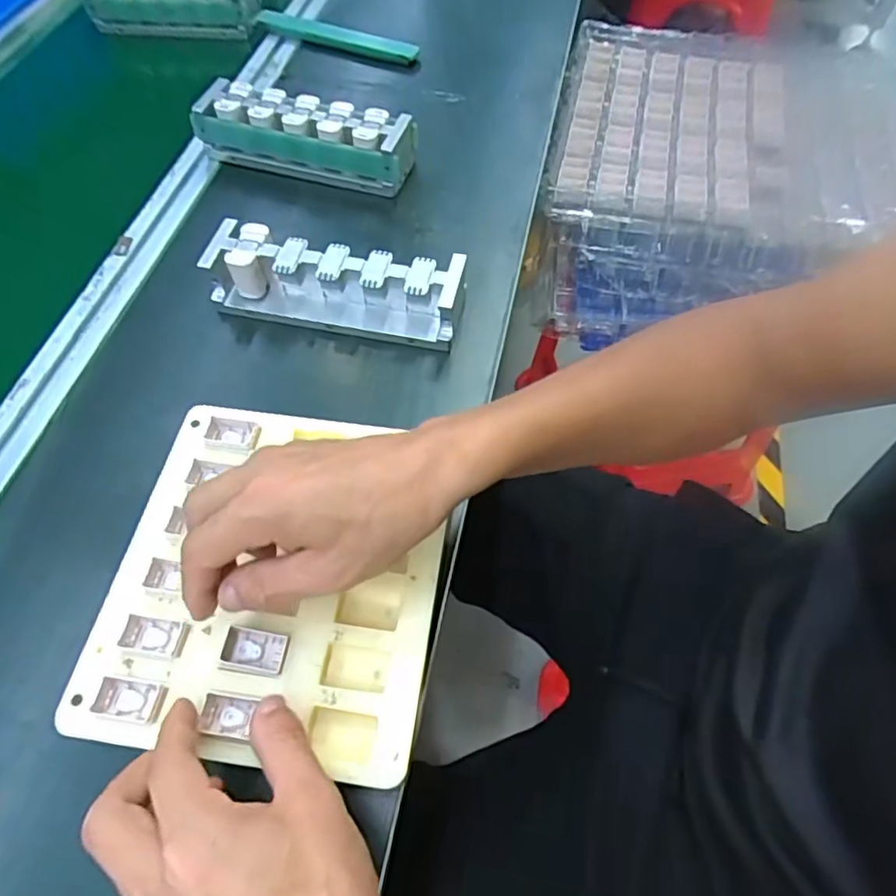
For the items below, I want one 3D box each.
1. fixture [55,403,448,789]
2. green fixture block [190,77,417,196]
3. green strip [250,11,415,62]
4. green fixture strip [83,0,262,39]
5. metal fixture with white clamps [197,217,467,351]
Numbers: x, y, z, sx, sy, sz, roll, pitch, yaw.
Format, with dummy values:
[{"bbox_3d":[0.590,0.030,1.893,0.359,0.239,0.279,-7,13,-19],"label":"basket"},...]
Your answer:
[{"bbox_3d":[-0.096,0.067,0.340,0.180,0.012,0.196,7,60,4],"label":"fixture"},{"bbox_3d":[-0.129,-0.280,0.541,0.193,0.050,0.054,14,60,7],"label":"green fixture block"},{"bbox_3d":[-0.125,-0.456,0.664,0.201,0.020,0.019,22,62,12],"label":"green strip"},{"bbox_3d":[-0.318,-0.523,0.703,0.202,0.058,0.045,8,60,4],"label":"green fixture strip"},{"bbox_3d":[-0.084,-0.124,0.452,0.189,0.049,0.064,8,60,4],"label":"metal fixture with white clamps"}]

